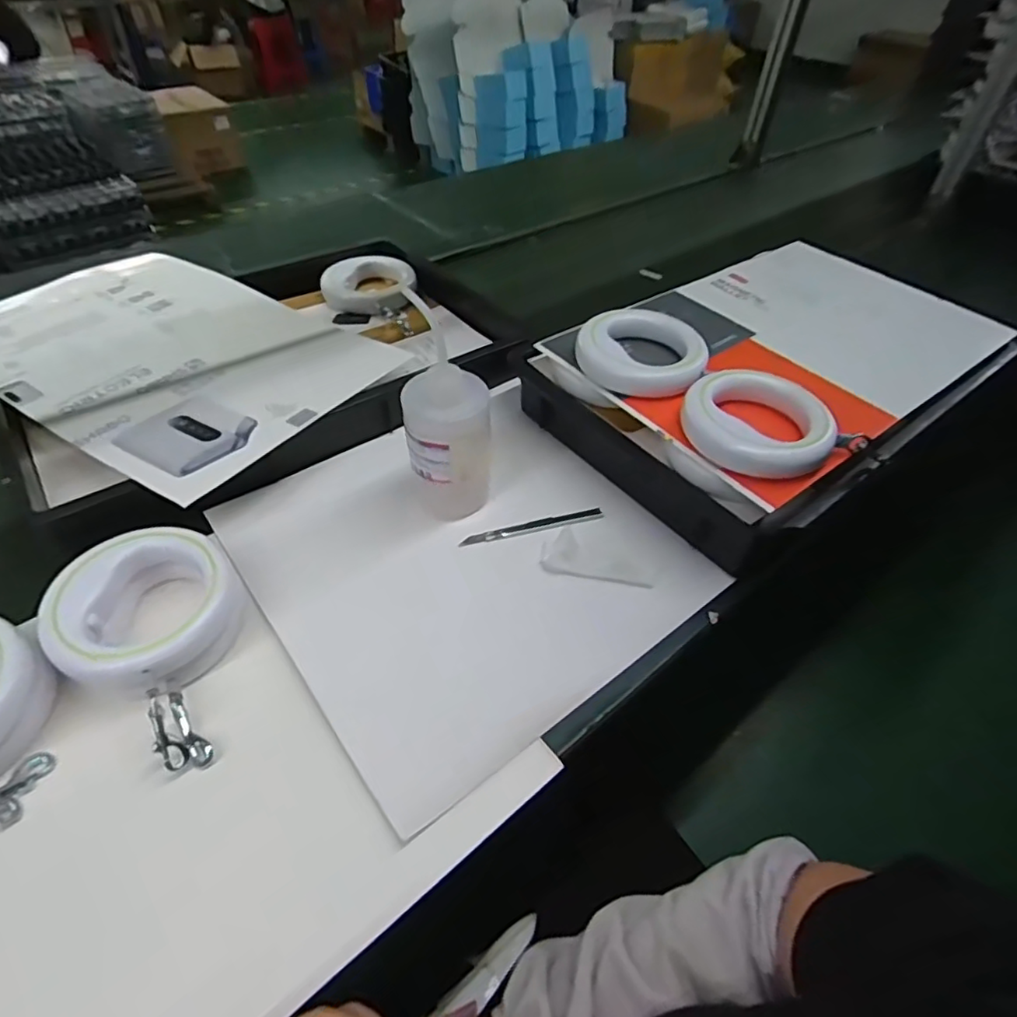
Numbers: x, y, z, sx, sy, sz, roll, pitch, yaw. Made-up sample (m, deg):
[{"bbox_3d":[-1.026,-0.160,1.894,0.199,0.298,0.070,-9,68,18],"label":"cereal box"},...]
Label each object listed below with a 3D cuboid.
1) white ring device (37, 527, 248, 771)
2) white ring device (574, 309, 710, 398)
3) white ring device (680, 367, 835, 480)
[{"bbox_3d":[-0.273,0.102,0.447,0.124,0.061,0.182,-16,49,-17],"label":"white ring device"},{"bbox_3d":[0.136,-0.160,0.600,0.125,0.033,0.105,30,52,24],"label":"white ring device"},{"bbox_3d":[0.225,-0.079,0.527,0.122,0.033,0.110,-4,47,-6],"label":"white ring device"}]

